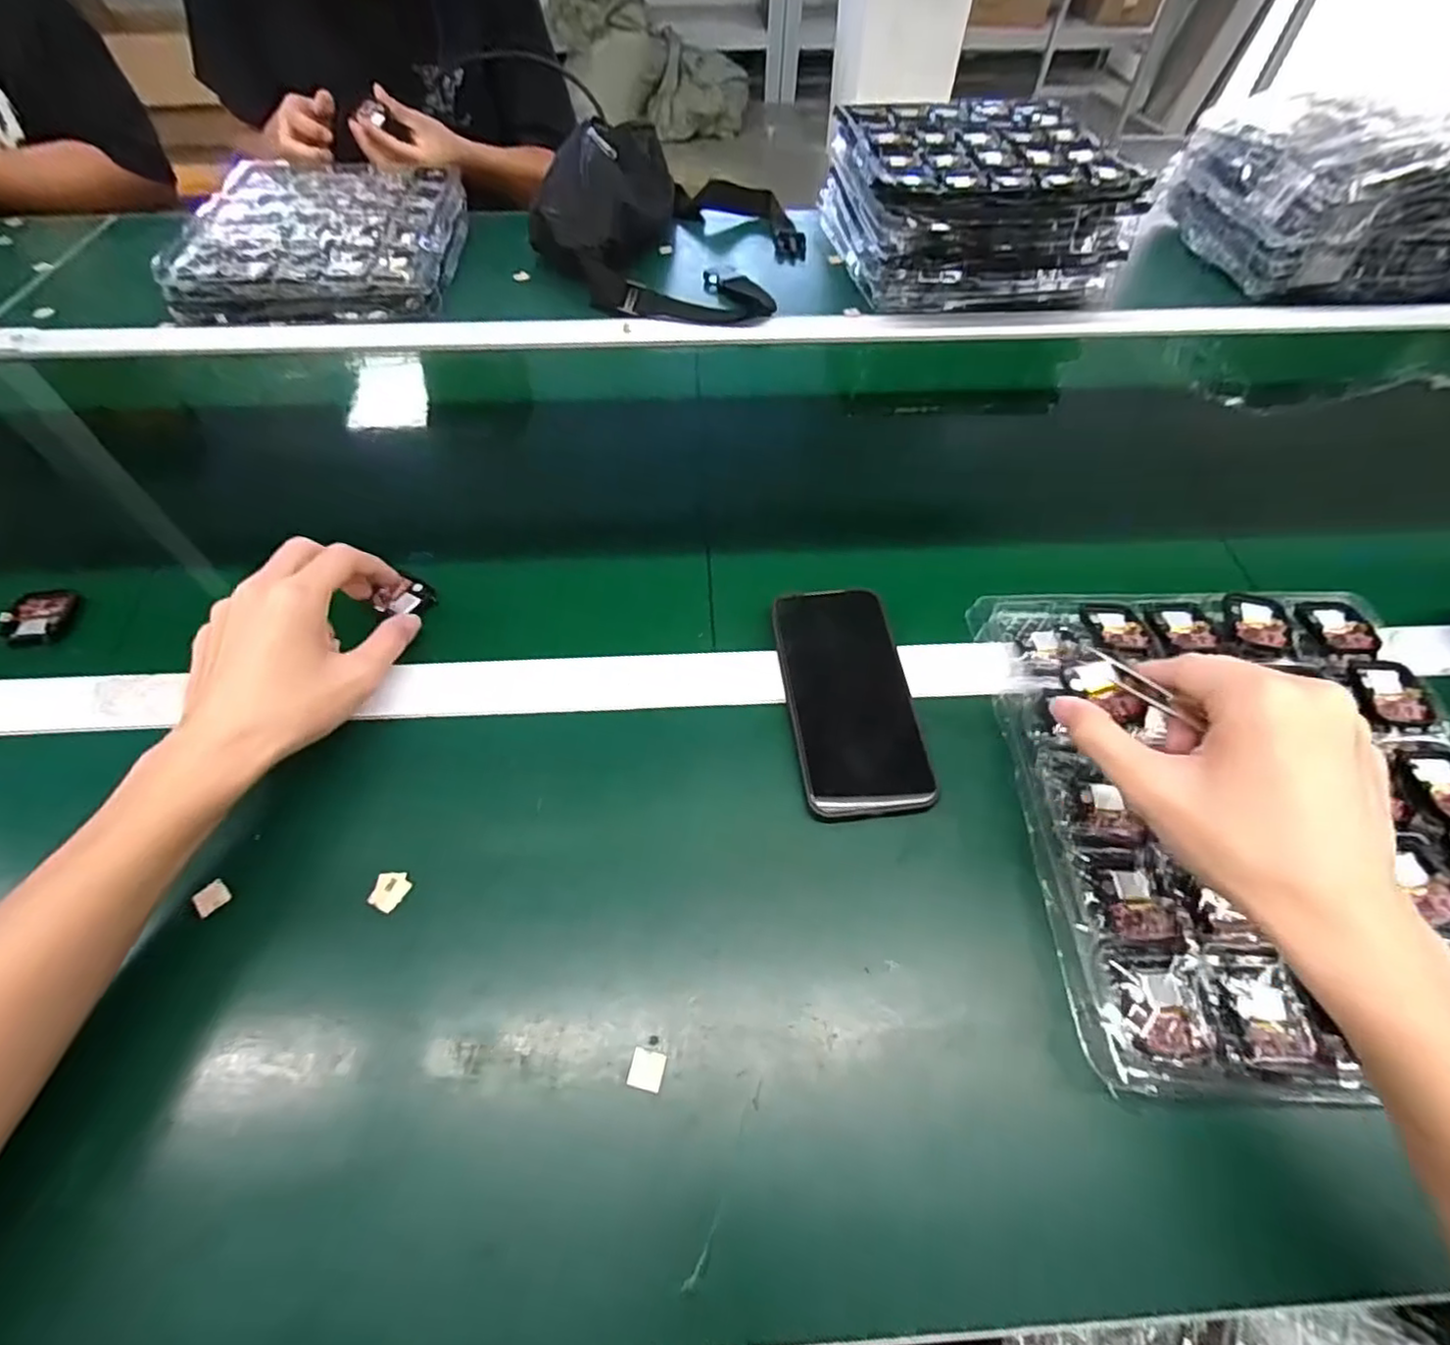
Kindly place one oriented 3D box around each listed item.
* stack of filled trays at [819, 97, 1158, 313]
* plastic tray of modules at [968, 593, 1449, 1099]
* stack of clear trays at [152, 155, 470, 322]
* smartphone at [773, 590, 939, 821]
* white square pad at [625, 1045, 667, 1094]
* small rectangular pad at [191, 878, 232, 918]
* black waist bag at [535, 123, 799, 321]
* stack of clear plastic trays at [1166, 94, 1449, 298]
[{"bbox_3d":[0.275,-0.542,0.749,0.273,0.116,0.281,-6,56,-4],"label":"stack of filled trays"},{"bbox_3d":[0.305,0.068,0.373,0.266,0.025,0.287,0,55,-1],"label":"plastic tray of modules"},{"bbox_3d":[-0.446,-0.493,0.739,0.274,0.052,0.280,-5,56,-4],"label":"stack of clear trays"},{"bbox_3d":[0.079,0.013,0.416,0.078,0.010,0.157,-6,64,-2],"label":"smartphone"},{"bbox_3d":[-0.037,0.190,0.311,0.016,0.004,0.016,10,56,6],"label":"white square pad"},{"bbox_3d":[-0.281,0.124,0.357,0.004,0.014,0.016,-8,24,40],"label":"small rectangular pad"},{"bbox_3d":[-0.060,-0.535,0.760,0.293,0.119,0.315,7,56,4],"label":"black waist bag"},{"bbox_3d":[0.882,-0.566,0.769,0.590,0.134,0.242,-1,55,-2],"label":"stack of clear plastic trays"}]

